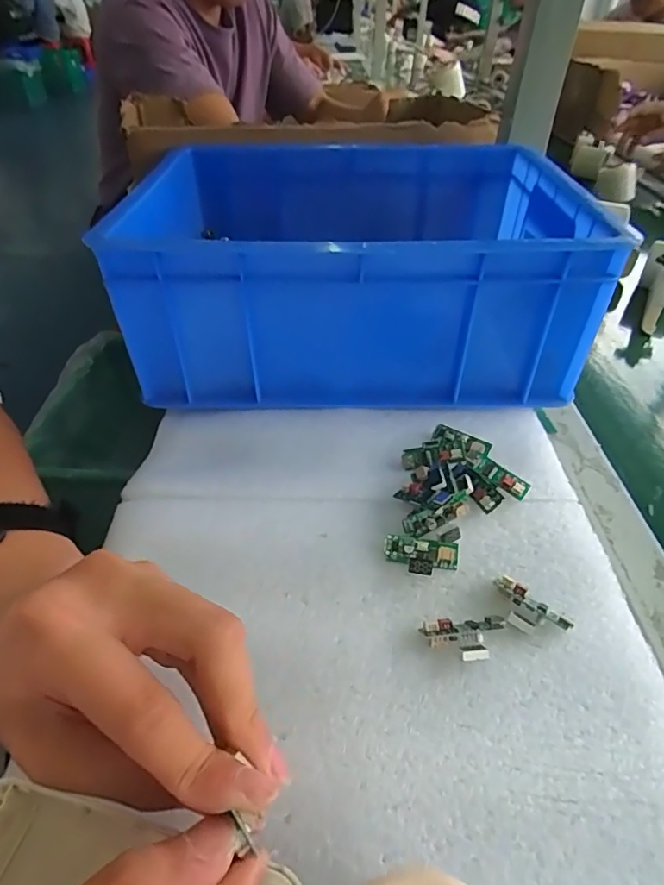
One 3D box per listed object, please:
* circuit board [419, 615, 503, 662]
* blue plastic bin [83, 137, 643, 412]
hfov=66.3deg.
[{"bbox_3d":[0.062,0.091,0.234,0.038,0.009,0.021,-4,42,-6],"label":"circuit board"},{"bbox_3d":[0.023,-0.152,0.427,0.316,0.134,0.254,2,42,1],"label":"blue plastic bin"}]

